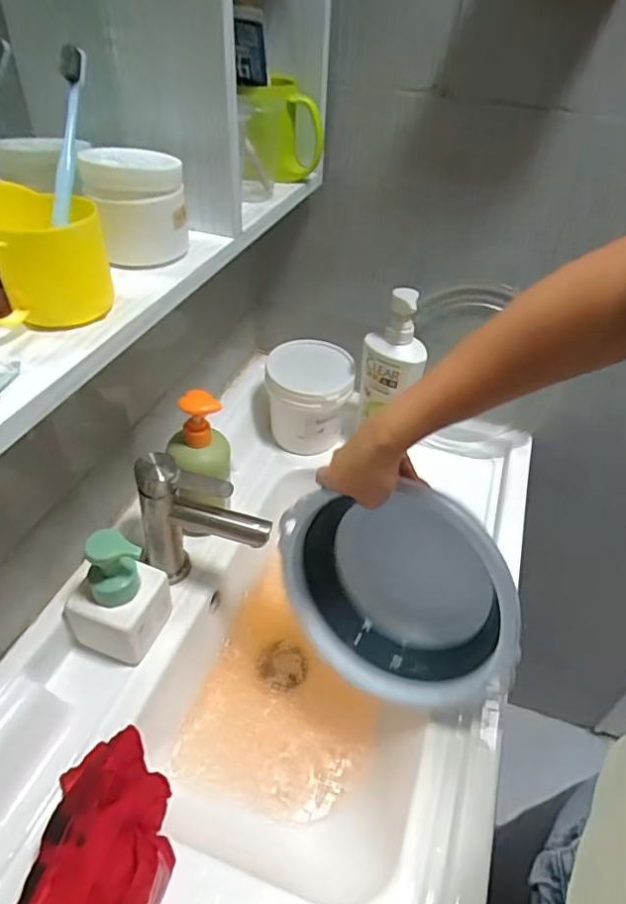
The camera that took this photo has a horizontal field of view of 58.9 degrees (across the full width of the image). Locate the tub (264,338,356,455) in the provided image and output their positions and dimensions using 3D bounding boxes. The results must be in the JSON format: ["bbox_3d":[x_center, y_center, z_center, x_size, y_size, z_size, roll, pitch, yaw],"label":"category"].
[{"bbox_3d":[-0.005,-0.076,0.812,0.117,0.131,0.113,2,42,-2],"label":"tub"}]

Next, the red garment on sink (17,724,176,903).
[{"bbox_3d":[-0.166,0.313,0.435,0.102,0.050,0.187,2,42,-2],"label":"red garment on sink"}]

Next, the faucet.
[{"bbox_3d":[-0.113,0.084,0.591,0.135,0.172,0.036,10,43,7],"label":"faucet"}]

